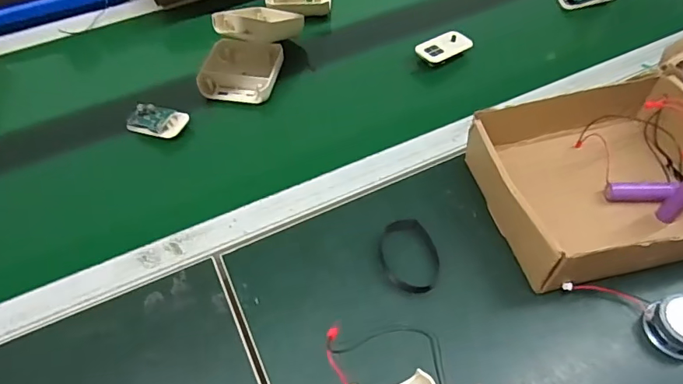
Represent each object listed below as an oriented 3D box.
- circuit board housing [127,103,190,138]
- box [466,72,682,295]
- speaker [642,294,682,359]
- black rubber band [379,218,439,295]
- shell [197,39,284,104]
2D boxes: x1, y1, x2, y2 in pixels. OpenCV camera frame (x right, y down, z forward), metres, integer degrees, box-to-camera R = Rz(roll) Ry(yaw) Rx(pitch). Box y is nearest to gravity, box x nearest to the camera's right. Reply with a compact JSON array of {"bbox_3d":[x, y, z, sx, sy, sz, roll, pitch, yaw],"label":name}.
[{"bbox_3d":[-0.219,-0.084,0.566,0.064,0.015,0.040,14,56,12],"label":"circuit board housing"},{"bbox_3d":[0.257,-0.017,0.474,0.233,0.072,0.198,-10,54,-5],"label":"box"},{"bbox_3d":[0.286,0.114,0.406,0.042,0.033,0.048,-20,56,-12],"label":"speaker"},{"bbox_3d":[0.064,0.059,0.449,0.054,0.014,0.070,-9,54,-5],"label":"black rubber band"},{"bbox_3d":[-0.128,-0.154,0.615,0.098,0.029,0.087,4,54,5],"label":"shell"}]

